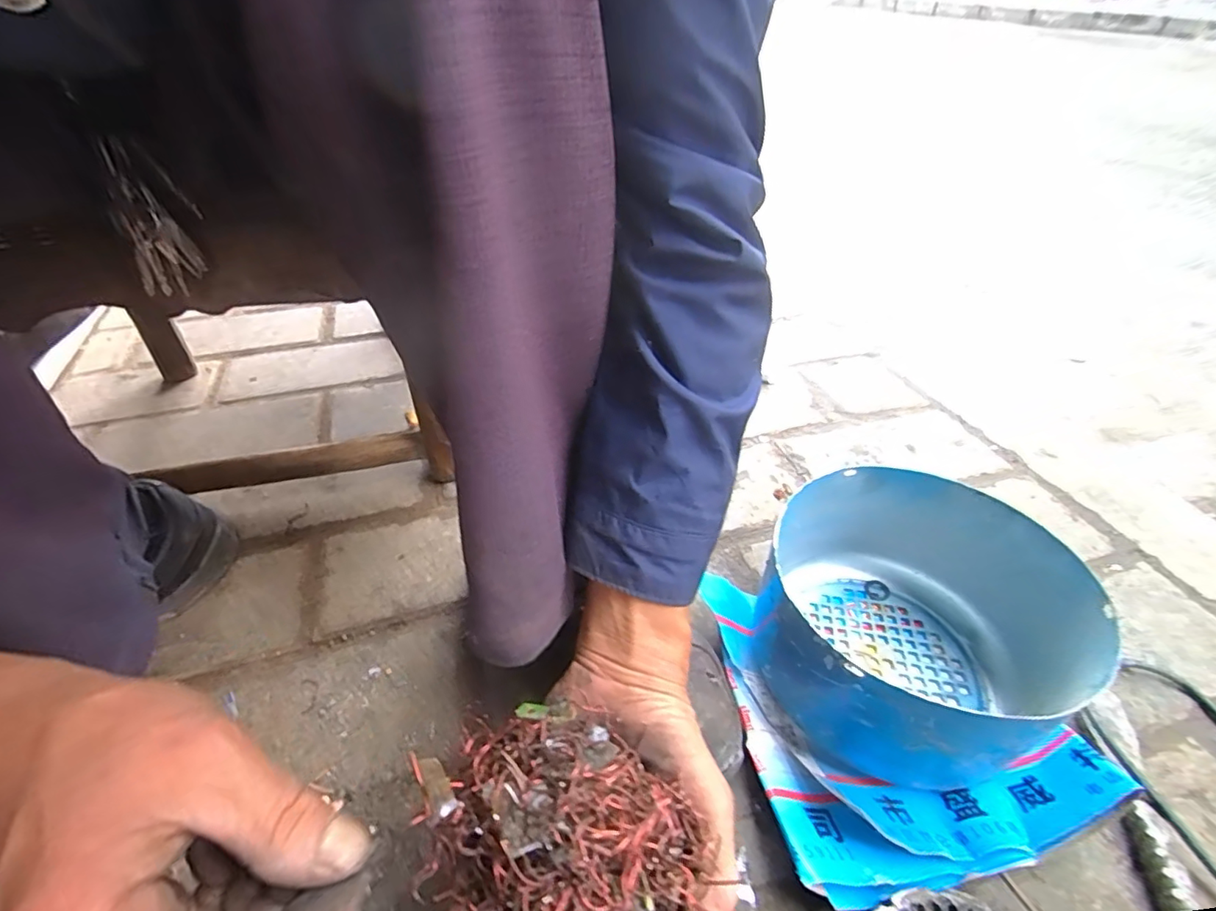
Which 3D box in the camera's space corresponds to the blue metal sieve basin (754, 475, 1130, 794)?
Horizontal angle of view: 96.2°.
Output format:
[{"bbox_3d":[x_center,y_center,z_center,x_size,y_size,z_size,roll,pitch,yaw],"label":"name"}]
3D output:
[{"bbox_3d":[0.209,0.122,0.389,0.179,0.123,0.189,0,42,0],"label":"blue metal sieve basin"}]

